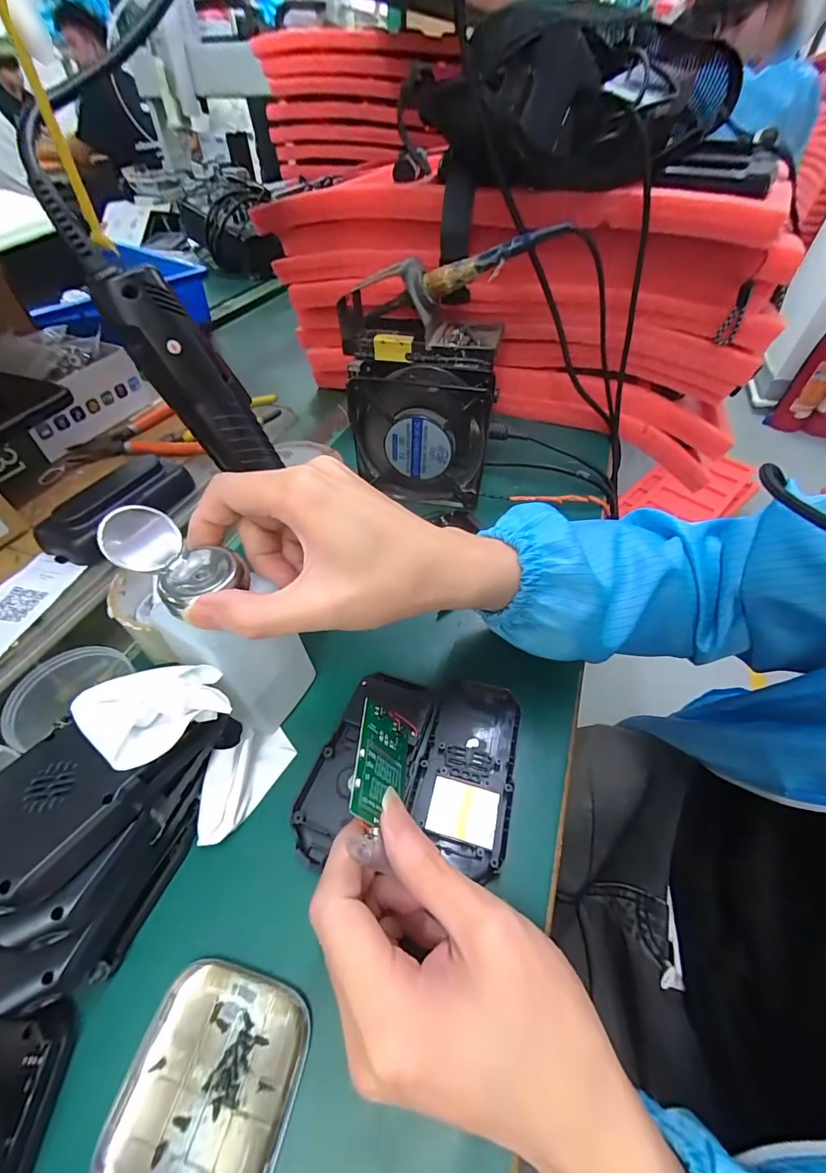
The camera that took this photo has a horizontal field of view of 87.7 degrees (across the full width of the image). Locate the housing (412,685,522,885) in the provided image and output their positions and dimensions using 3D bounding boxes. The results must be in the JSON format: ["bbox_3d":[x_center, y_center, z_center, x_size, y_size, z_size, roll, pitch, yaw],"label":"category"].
[{"bbox_3d":[0.034,0.109,0.264,0.053,0.012,0.106,12,51,10],"label":"housing"}]

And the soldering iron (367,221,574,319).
[{"bbox_3d":[0.040,-0.293,0.403,0.202,0.022,0.027,-7,45,27],"label":"soldering iron"}]

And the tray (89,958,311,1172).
[{"bbox_3d":[-0.085,0.208,0.179,0.070,0.010,0.074,10,50,8],"label":"tray"}]

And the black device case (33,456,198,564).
[{"bbox_3d":[-0.216,-0.063,0.315,0.040,0.026,0.105,23,53,18],"label":"black device case"}]

